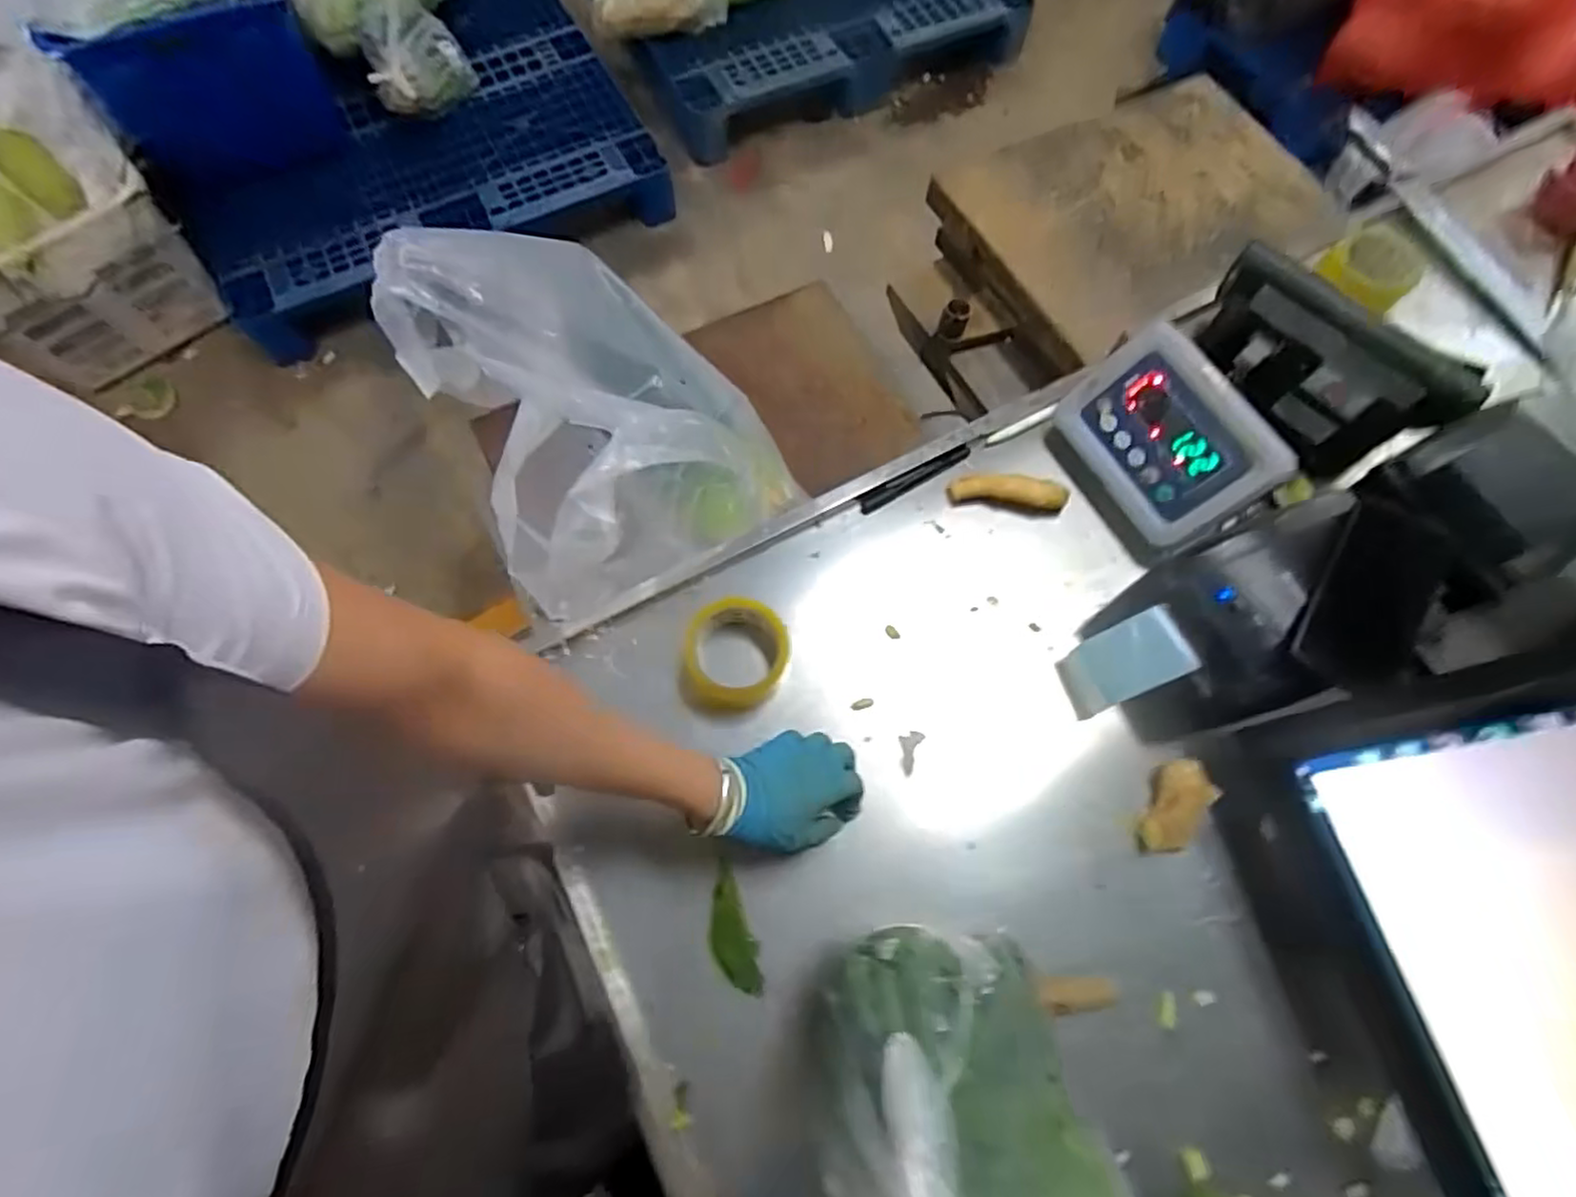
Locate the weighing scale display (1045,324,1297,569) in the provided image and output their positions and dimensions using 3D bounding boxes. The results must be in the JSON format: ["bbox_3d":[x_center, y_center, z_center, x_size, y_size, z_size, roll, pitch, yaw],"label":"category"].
[{"bbox_3d":[0.366,-0.153,0.701,0.111,0.126,0.203,-31,73,-12],"label":"weighing scale display"}]

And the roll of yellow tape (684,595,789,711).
[{"bbox_3d":[-0.048,0.056,0.666,0.094,0.053,0.101,0,69,-1],"label":"roll of yellow tape"}]

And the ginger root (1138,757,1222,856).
[{"bbox_3d":[0.345,0.187,0.621,0.054,0.040,0.083,43,74,14],"label":"ginger root"}]

